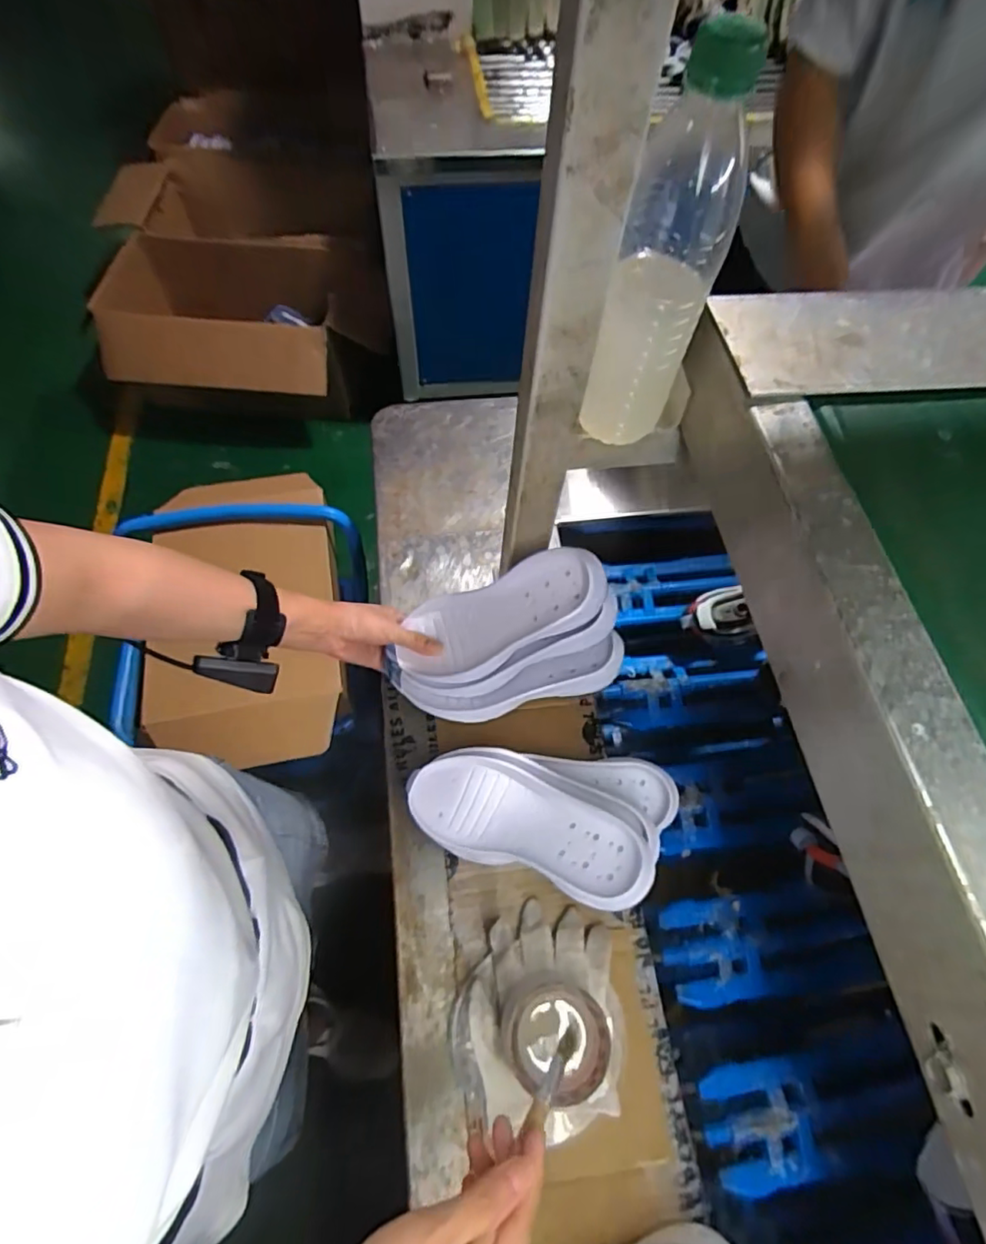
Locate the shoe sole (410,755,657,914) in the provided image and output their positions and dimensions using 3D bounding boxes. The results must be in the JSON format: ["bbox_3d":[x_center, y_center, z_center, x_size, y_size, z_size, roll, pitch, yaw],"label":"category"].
[{"bbox_3d":[0.030,0.178,0.517,0.215,0.018,0.080,16,63,23],"label":"shoe sole"}]

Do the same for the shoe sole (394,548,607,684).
[{"bbox_3d":[0.003,-0.005,0.561,0.213,0.027,0.088,-24,65,18],"label":"shoe sole"}]

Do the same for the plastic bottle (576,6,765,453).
[{"bbox_3d":[0.100,-0.206,0.348,0.062,0.218,0.054,11,65,7],"label":"plastic bottle"}]

